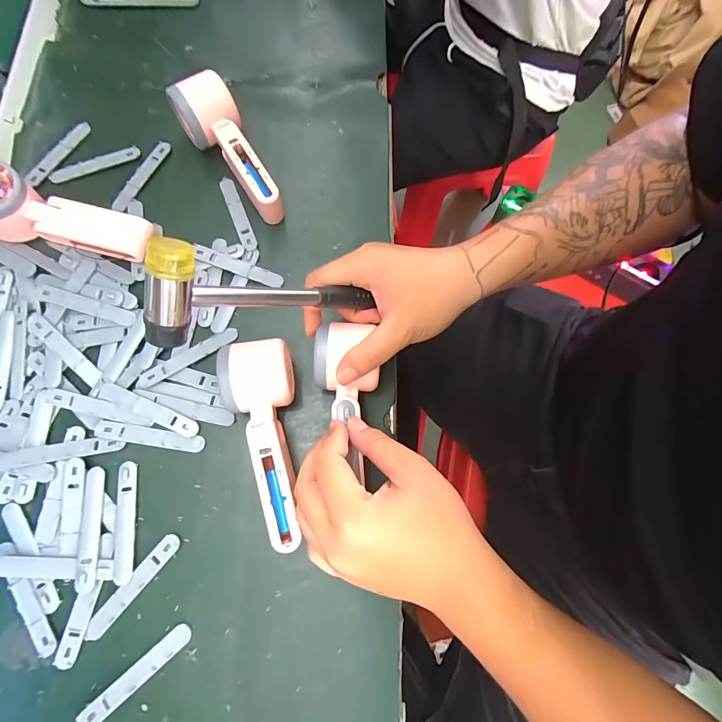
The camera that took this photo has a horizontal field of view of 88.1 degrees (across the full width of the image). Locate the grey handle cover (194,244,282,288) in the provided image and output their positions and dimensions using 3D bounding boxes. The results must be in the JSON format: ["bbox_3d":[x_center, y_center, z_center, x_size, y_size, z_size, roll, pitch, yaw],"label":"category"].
[{"bbox_3d":[-0.121,-0.093,0.370,0.089,0.004,0.015,19,79,-3],"label":"grey handle cover"}]

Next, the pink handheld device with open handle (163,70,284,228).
[{"bbox_3d":[-0.132,-0.209,0.375,0.055,0.057,0.148,-29,78,-8],"label":"pink handheld device with open handle"}]

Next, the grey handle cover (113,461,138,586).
[{"bbox_3d":[-0.198,0.134,0.313,0.017,0.005,0.093,-8,76,-3],"label":"grey handle cover"}]

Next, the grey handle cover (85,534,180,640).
[{"bbox_3d":[-0.184,0.182,0.302,0.015,0.004,0.092,39,78,9],"label":"grey handle cover"}]

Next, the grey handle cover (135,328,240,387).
[{"bbox_3d":[-0.158,-0.006,0.347,0.091,0.004,0.014,-28,77,-8],"label":"grey handle cover"}]

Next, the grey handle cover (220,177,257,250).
[{"bbox_3d":[-0.127,-0.153,0.386,0.015,0.005,0.091,-22,77,-6],"label":"grey handle cover"}]

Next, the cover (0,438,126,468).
[{"bbox_3d":[-0.257,0.078,0.319,0.097,0.010,0.014,-8,76,-3],"label":"cover"}]

